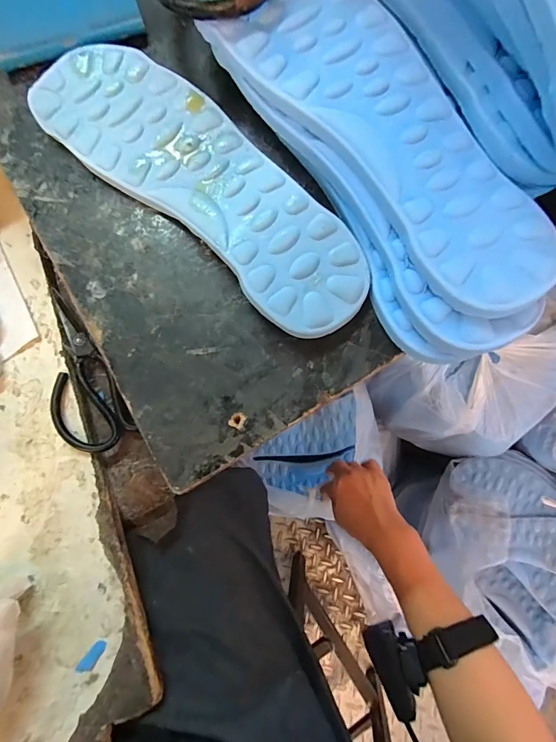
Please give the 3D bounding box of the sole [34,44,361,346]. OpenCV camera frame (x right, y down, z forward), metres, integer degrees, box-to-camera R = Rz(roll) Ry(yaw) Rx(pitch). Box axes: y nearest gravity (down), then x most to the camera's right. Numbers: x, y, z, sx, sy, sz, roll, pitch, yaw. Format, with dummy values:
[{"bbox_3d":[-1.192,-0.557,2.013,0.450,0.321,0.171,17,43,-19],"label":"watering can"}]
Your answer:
[{"bbox_3d":[-0.045,-0.113,0.209,0.233,0.014,0.072,42,81,10],"label":"sole"}]

